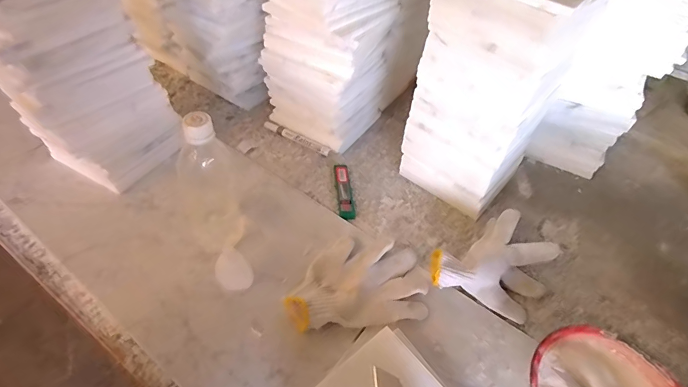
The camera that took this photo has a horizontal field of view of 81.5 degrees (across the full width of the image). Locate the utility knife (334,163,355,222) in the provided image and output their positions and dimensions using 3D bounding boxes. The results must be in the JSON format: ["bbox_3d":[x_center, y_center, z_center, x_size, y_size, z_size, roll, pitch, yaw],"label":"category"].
[{"bbox_3d":[0.001,-0.006,0.656,0.023,0.010,0.118,-3,48,-5],"label":"utility knife"}]

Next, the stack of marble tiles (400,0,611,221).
[{"bbox_3d":[0.207,-0.143,0.577,0.151,0.331,0.154,-34,57,-28],"label":"stack of marble tiles"}]

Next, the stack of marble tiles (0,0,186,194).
[{"bbox_3d":[-0.379,-0.176,0.549,0.160,0.354,0.175,27,52,21],"label":"stack of marble tiles"}]

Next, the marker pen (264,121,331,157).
[{"bbox_3d":[-0.088,-0.102,0.733,0.144,0.015,0.011,25,52,20],"label":"marker pen"}]

